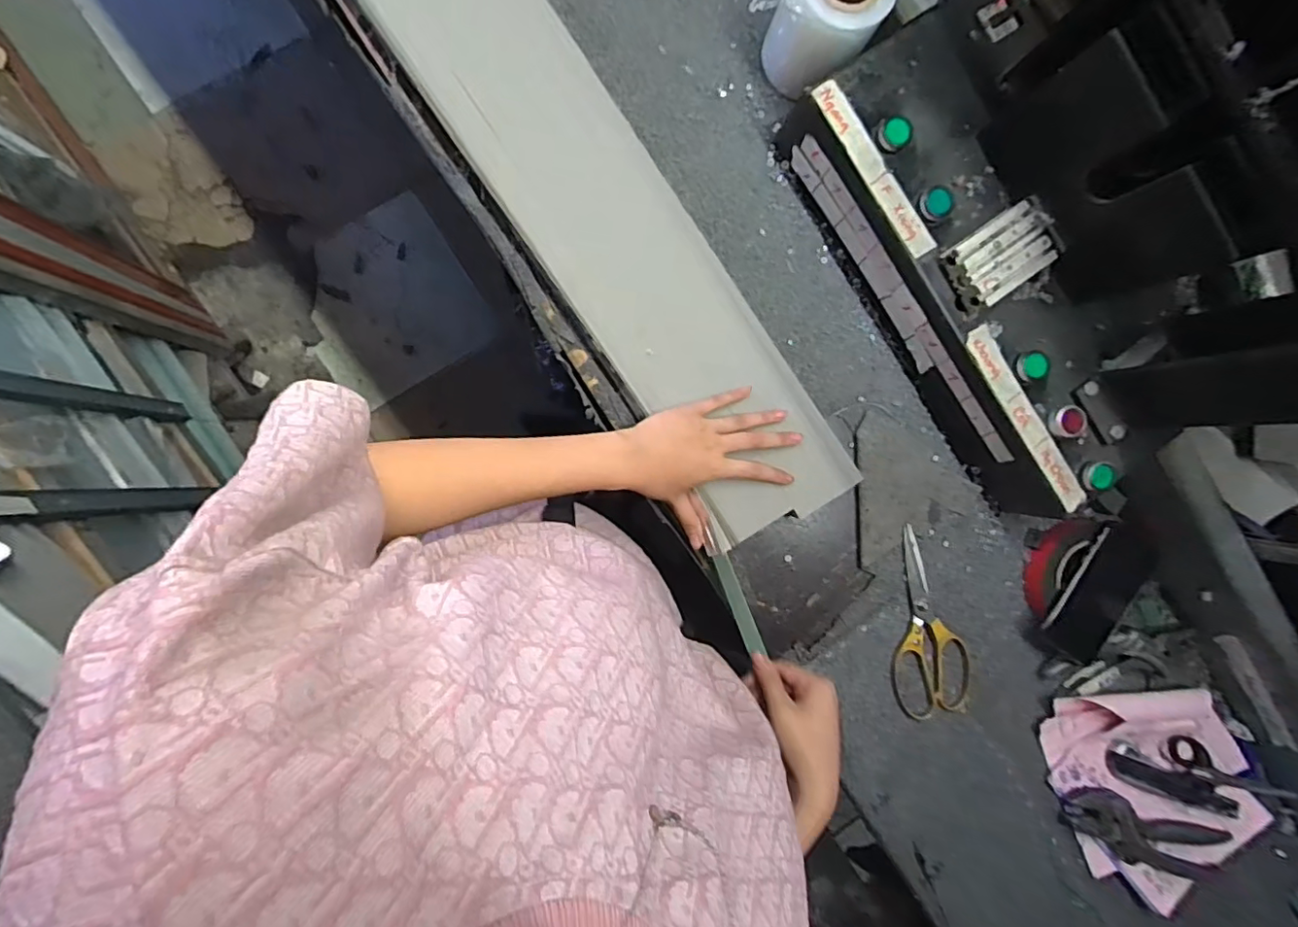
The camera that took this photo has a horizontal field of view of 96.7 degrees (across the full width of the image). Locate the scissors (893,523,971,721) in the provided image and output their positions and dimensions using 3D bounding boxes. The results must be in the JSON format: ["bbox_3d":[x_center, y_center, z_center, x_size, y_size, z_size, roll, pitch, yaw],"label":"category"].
[{"bbox_3d":[0.286,0.165,0.604,0.086,0.008,0.193,-12,93,-8],"label":"scissors"}]

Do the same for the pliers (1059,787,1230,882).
[{"bbox_3d":[0.534,0.399,0.623,0.171,0.025,0.059,19,87,-8],"label":"pliers"}]

